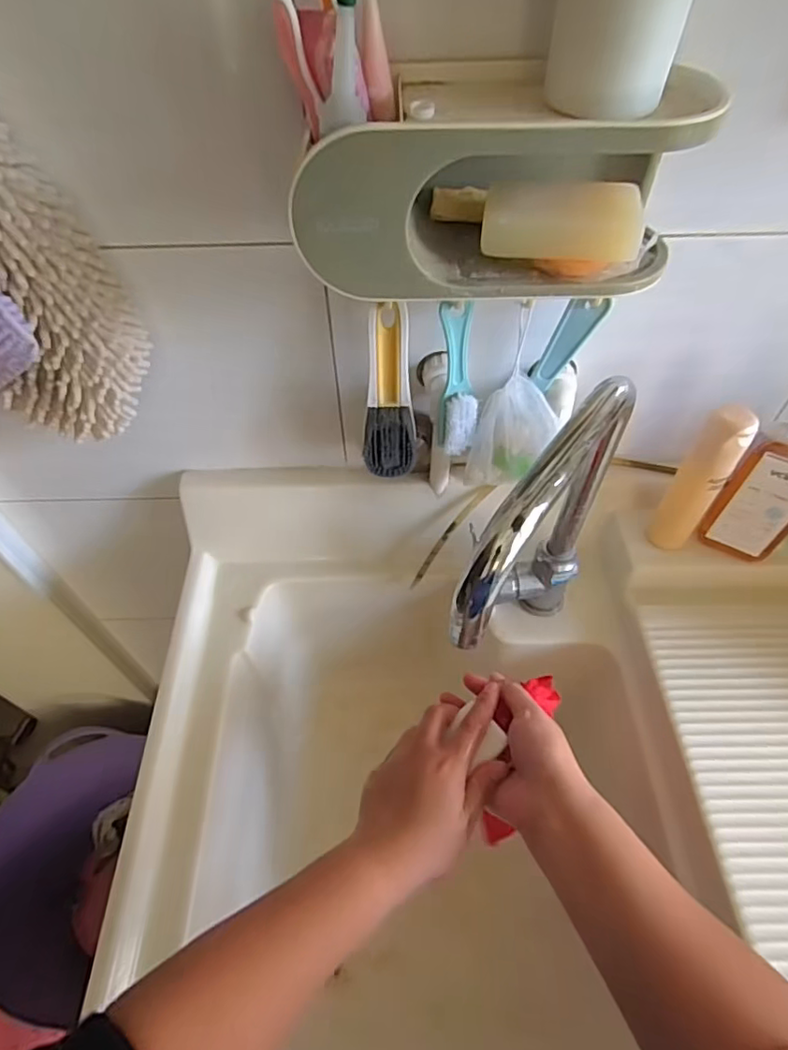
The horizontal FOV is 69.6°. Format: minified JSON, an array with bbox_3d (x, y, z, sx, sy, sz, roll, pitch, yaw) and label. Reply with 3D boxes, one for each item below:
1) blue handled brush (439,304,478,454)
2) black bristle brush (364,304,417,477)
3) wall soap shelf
[{"bbox_3d":[0.056,-0.120,0.485,0.030,0.135,0.027,-17,55,-11],"label":"blue handled brush"},{"bbox_3d":[-0.005,-0.111,0.497,0.046,0.168,0.028,0,53,1],"label":"black bristle brush"},{"bbox_3d":[0.059,-0.212,0.356,0.237,0.090,0.103,-4,53,-1],"label":"wall soap shelf"}]

